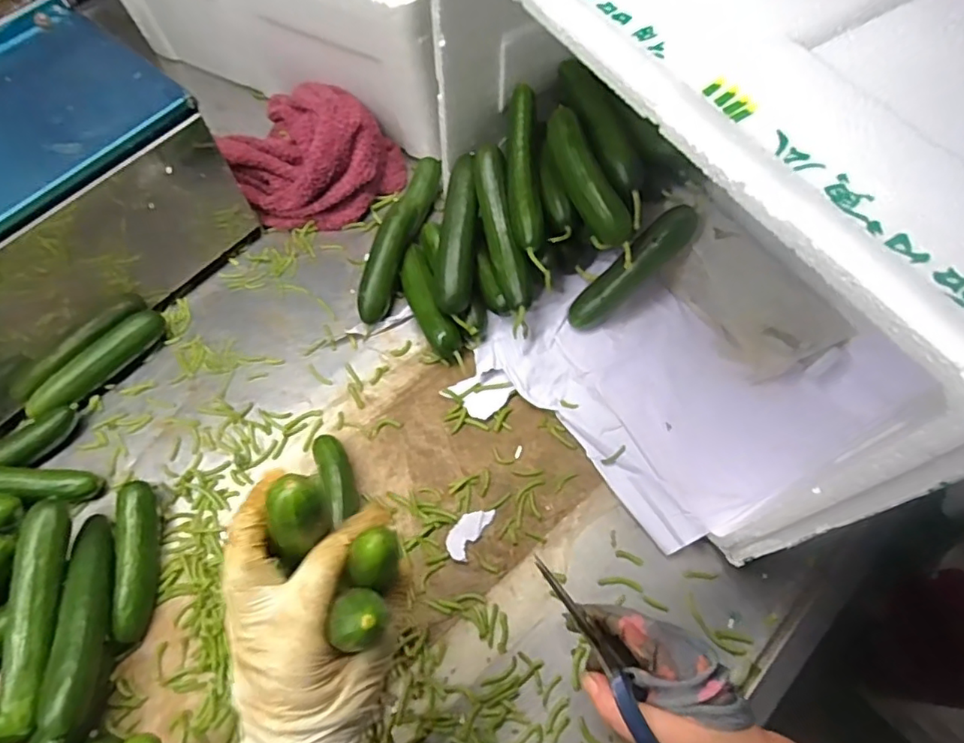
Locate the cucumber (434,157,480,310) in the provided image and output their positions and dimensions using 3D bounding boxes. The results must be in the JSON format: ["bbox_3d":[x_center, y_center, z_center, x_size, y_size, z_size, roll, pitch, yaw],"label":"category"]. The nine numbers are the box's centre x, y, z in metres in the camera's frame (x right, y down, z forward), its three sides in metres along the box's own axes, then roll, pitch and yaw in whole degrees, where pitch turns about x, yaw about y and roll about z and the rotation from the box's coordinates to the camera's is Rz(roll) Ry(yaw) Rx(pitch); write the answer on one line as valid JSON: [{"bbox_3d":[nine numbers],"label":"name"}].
[{"bbox_3d":[-0.022,-0.126,0.525,0.036,0.034,0.147,4,83,0],"label":"cucumber"}]

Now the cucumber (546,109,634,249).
[{"bbox_3d":[0.087,-0.163,0.474,0.030,0.027,0.127,-22,78,-13],"label":"cucumber"}]

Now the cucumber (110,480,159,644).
[{"bbox_3d":[-0.270,0.146,0.445,0.025,0.032,0.114,-10,64,-4],"label":"cucumber"}]

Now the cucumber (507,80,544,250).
[{"bbox_3d":[0.037,-0.173,0.497,0.028,0.029,0.143,-1,78,-3],"label":"cucumber"}]

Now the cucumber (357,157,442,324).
[{"bbox_3d":[-0.079,-0.140,0.575,0.031,0.058,0.197,15,65,8],"label":"cucumber"}]

